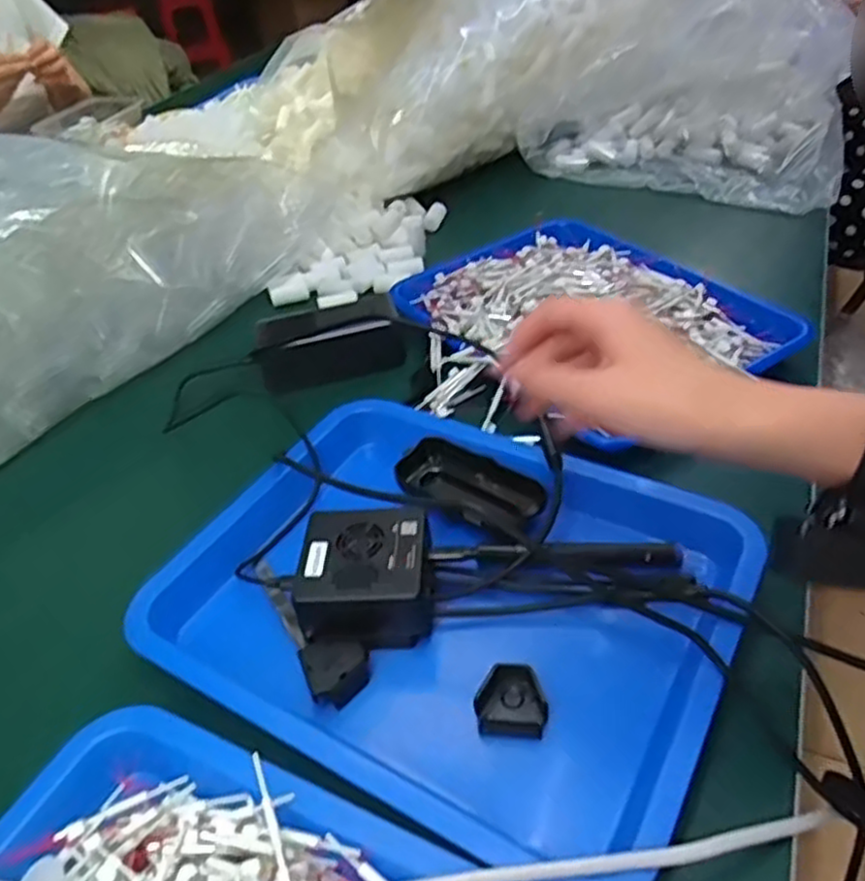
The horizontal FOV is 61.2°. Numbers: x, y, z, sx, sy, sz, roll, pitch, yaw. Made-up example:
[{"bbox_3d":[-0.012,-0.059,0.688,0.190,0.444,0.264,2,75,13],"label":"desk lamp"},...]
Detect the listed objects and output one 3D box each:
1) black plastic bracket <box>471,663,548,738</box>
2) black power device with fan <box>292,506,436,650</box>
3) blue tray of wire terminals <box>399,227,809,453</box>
[{"bbox_3d":[0.043,0.143,0.404,0.039,0.012,0.039,2,41,10],"label":"black plastic bracket"},{"bbox_3d":[-0.041,0.080,0.450,0.077,0.036,0.073,-1,40,6],"label":"black power device with fan"},{"bbox_3d":[0.136,-0.125,0.675,0.241,0.036,0.318,-27,44,-23],"label":"blue tray of wire terminals"}]

